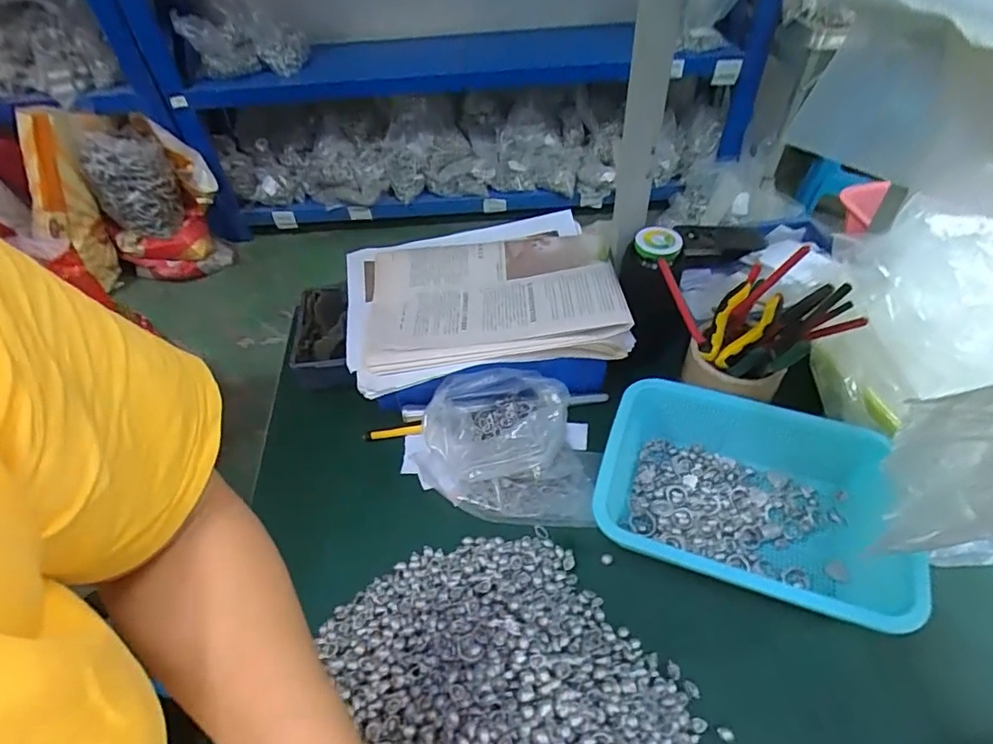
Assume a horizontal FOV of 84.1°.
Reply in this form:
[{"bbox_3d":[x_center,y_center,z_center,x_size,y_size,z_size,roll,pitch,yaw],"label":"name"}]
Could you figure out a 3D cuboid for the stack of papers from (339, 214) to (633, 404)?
[{"bbox_3d":[-0.022,-0.096,0.641,0.313,0.047,0.246,-9,47,-4],"label":"stack of papers"}]

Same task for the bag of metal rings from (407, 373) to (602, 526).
[{"bbox_3d":[0.008,0.071,0.577,0.178,0.075,0.146,1,48,3],"label":"bag of metal rings"}]

